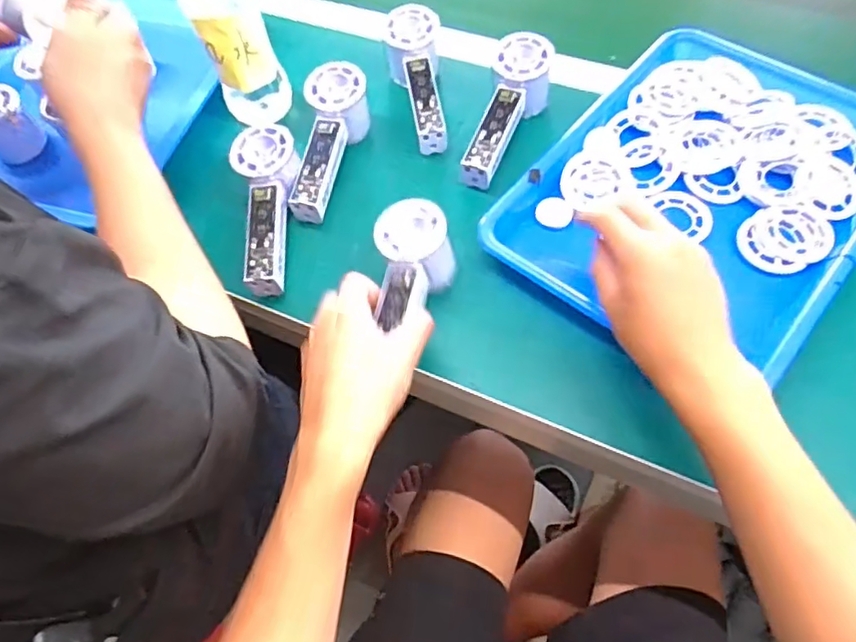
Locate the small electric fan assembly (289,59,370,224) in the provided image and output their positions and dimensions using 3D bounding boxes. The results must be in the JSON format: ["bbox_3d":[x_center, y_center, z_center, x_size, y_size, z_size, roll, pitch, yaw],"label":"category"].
[{"bbox_3d":[-0.089,-0.161,0.566,0.053,0.070,0.150,4,60,7],"label":"small electric fan assembly"}]

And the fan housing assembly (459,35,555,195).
[{"bbox_3d":[0.075,-0.193,0.560,0.052,0.061,0.142,14,62,12],"label":"fan housing assembly"}]

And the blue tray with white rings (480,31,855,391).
[{"bbox_3d":[0.244,-0.117,0.530,0.251,0.042,0.334,35,68,21],"label":"blue tray with white rings"}]

